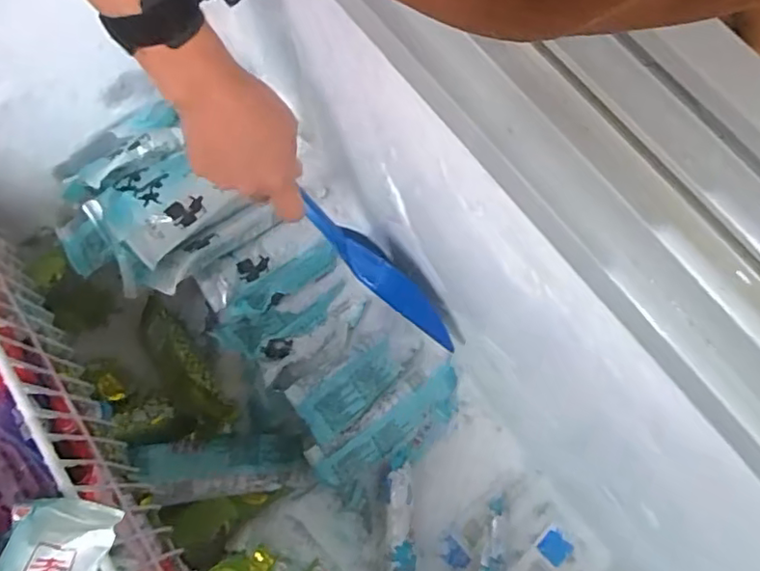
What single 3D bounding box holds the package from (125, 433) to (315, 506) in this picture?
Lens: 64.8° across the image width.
[{"bbox_3d":[-0.154,0.177,0.587,0.167,0.021,0.056,3,71,-23],"label":"package"}]

